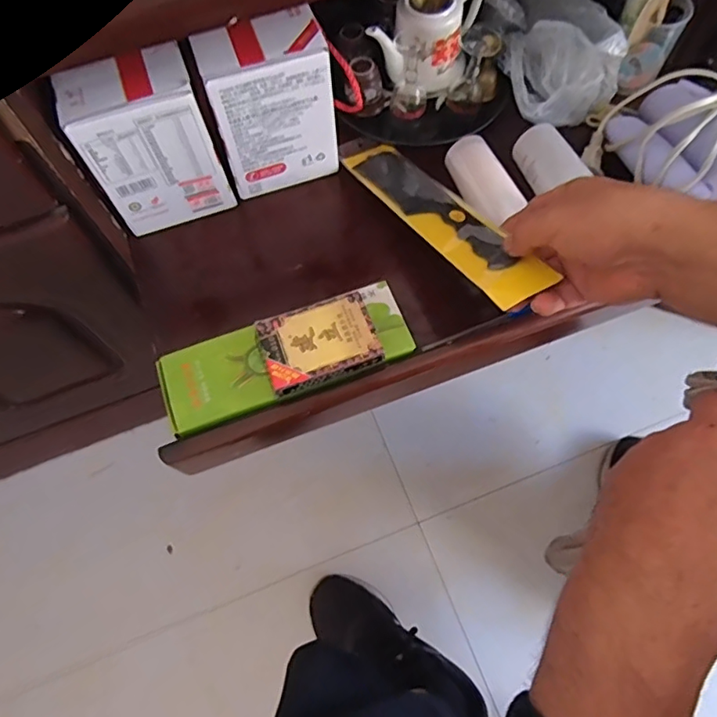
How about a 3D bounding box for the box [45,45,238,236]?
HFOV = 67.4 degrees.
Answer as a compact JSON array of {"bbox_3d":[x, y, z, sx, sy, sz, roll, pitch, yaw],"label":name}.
[{"bbox_3d":[-0.172,-0.173,0.454,0.103,0.133,0.053,-24,68,-8],"label":"box"}]

